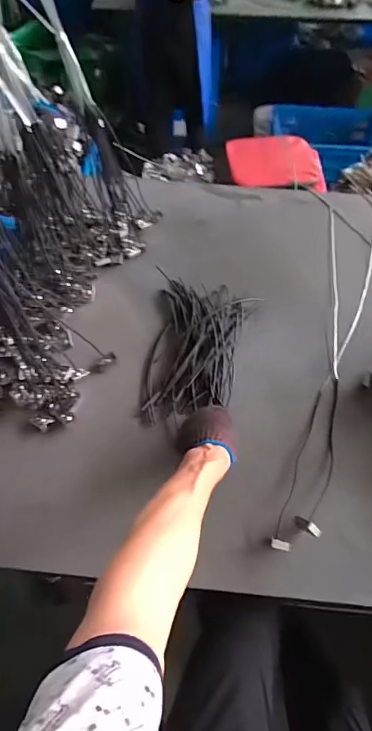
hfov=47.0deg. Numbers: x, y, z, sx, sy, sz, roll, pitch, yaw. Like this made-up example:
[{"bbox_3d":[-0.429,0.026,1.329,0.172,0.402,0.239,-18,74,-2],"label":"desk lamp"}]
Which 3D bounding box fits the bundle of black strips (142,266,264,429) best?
[{"bbox_3d":[0.020,-0.046,0.832,0.193,0.039,0.353,8,54,4],"label":"bundle of black strips"}]

